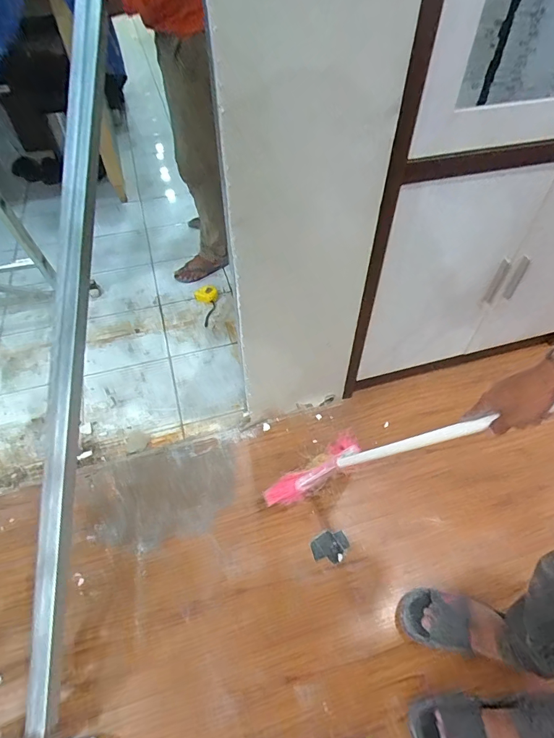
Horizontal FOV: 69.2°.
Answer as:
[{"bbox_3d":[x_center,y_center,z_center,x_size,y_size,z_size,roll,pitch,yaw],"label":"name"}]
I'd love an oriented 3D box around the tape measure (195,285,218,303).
[{"bbox_3d":[-0.287,-0.302,1.638,0.088,0.029,0.082,0,50,0],"label":"tape measure"}]

